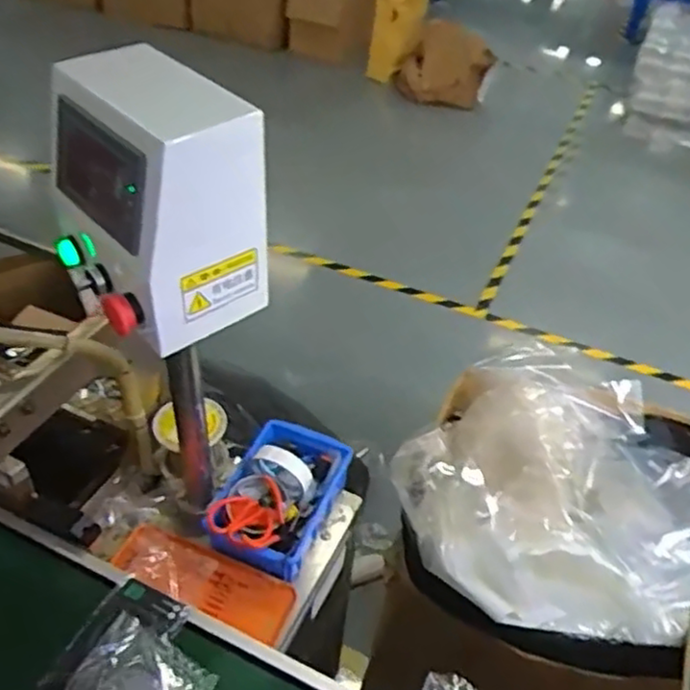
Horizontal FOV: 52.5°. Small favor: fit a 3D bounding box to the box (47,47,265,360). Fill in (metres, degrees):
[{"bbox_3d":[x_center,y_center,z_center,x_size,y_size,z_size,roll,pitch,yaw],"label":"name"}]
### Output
[{"bbox_3d":[-0.181,-0.128,0.631,0.183,0.196,0.131,34,50,28],"label":"box"}]

